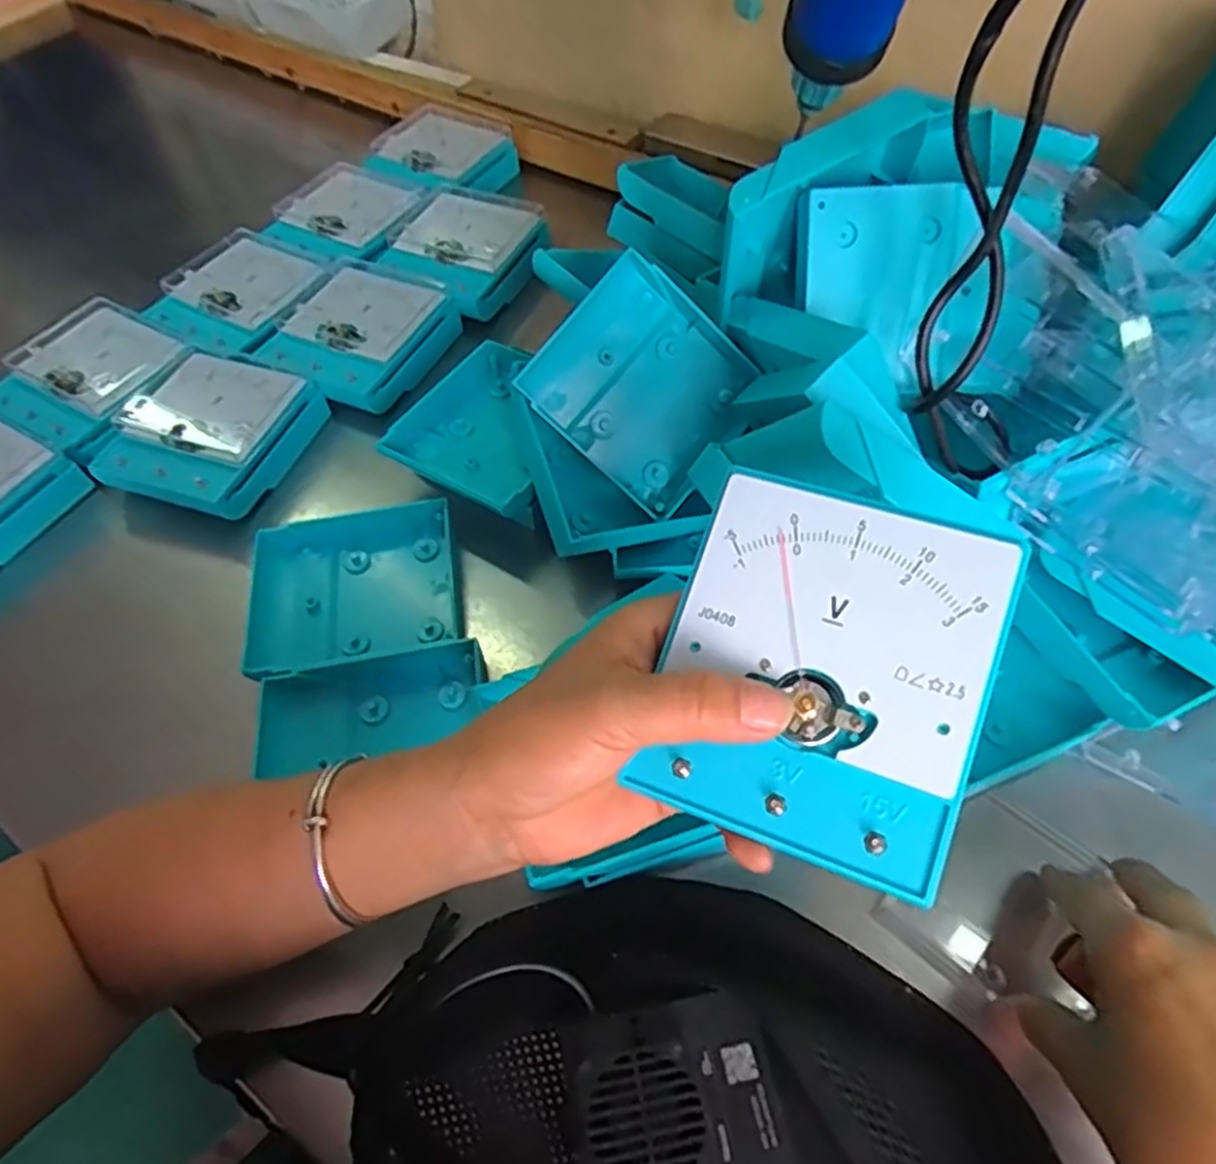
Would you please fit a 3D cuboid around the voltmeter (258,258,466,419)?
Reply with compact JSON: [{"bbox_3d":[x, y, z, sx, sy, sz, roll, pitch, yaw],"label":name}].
[{"bbox_3d":[-0.180,-0.181,0.558,0.108,0.036,0.122,26,62,20],"label":"voltmeter"}]

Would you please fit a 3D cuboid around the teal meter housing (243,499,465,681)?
[{"bbox_3d":[-0.146,0.006,0.445,0.112,0.029,0.106,-10,56,-3],"label":"teal meter housing"}]

